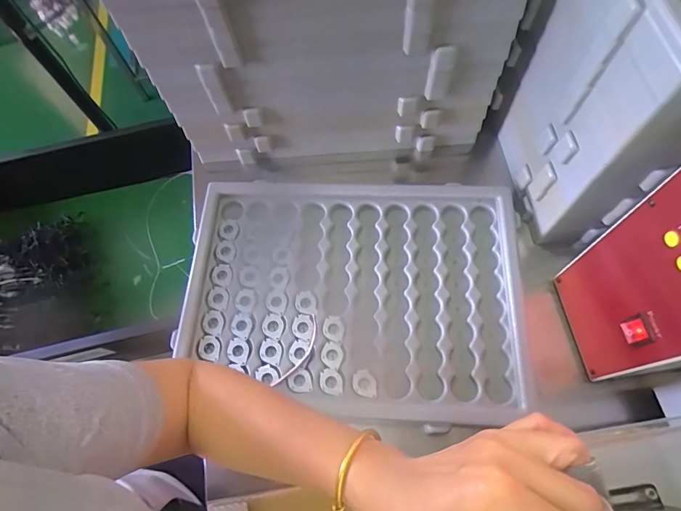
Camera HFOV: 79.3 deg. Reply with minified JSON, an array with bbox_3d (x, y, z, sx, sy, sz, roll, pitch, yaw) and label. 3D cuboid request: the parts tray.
[{"bbox_3d":[0.013,0.040,0.480,0.386,0.026,0.280,3,64,5],"label":"parts tray"}]

